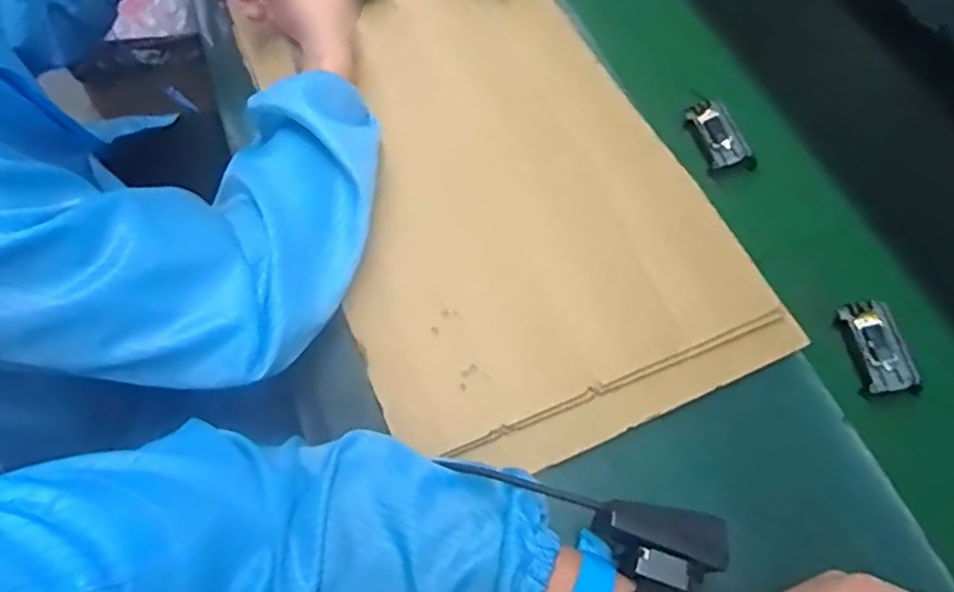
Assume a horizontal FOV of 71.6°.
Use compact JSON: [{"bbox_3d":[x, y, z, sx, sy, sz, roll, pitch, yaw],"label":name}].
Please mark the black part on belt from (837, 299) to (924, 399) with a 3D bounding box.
[{"bbox_3d":[0.291,0.037,0.482,0.034,0.018,0.071,-6,62,-6],"label":"black part on belt"}]

